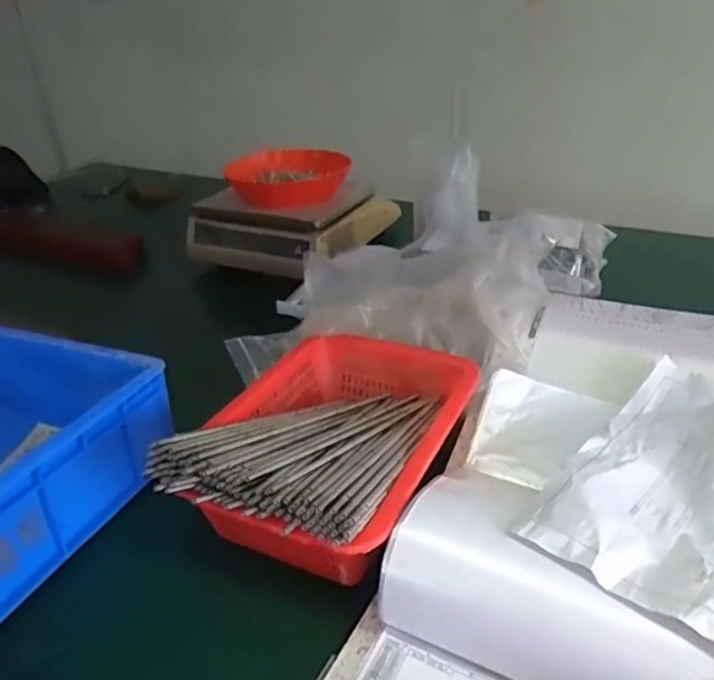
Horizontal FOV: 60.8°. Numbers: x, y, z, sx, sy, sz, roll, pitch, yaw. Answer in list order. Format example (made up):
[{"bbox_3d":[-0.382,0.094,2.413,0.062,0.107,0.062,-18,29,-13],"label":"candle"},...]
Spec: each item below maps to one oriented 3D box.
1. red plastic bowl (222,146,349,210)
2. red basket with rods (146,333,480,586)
[{"bbox_3d":[-0.126,-0.289,1.084,0.204,0.060,0.171,-12,31,-16],"label":"red plastic bowl"},{"bbox_3d":[-0.023,0.083,0.541,0.196,0.090,0.289,11,32,23],"label":"red basket with rods"}]

